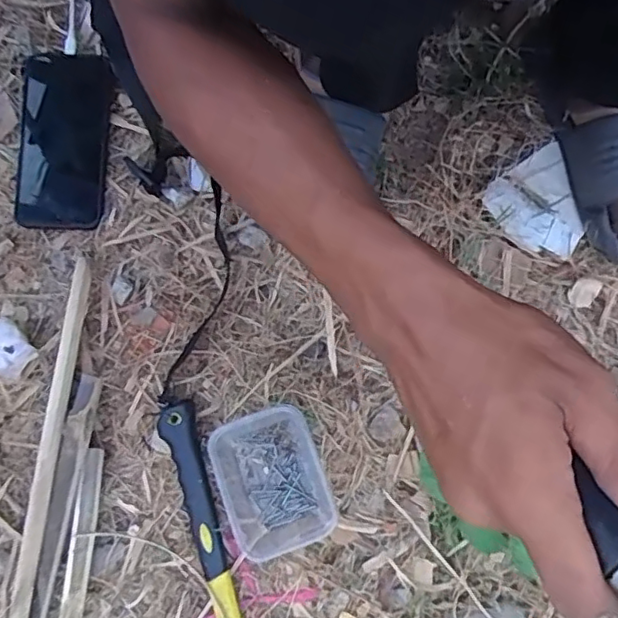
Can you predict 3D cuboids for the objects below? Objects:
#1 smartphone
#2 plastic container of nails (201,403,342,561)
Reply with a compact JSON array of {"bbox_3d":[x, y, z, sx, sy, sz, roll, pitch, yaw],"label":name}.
[{"bbox_3d":[-0.243,-0.168,0.591,0.088,0.013,0.185,0,74,0],"label":"smartphone"},{"bbox_3d":[-0.032,0.143,0.494,0.088,0.042,0.110,-23,75,-6],"label":"plastic container of nails"}]

